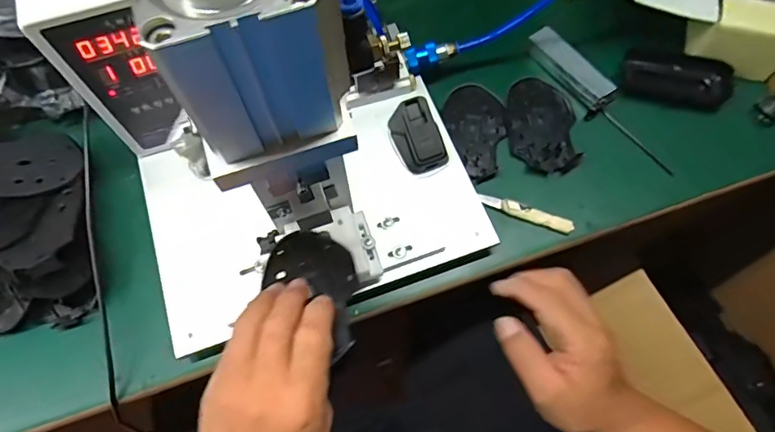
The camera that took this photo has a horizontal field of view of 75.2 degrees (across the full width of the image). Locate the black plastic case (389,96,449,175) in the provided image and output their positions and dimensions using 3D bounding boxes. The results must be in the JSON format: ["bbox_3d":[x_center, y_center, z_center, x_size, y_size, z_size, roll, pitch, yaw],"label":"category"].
[{"bbox_3d":[0.030,-0.079,0.484,0.044,0.035,0.063,-19,68,-7],"label":"black plastic case"}]

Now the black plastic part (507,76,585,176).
[{"bbox_3d":[0.163,-0.098,0.533,0.071,0.008,0.110,-2,67,0],"label":"black plastic part"}]

